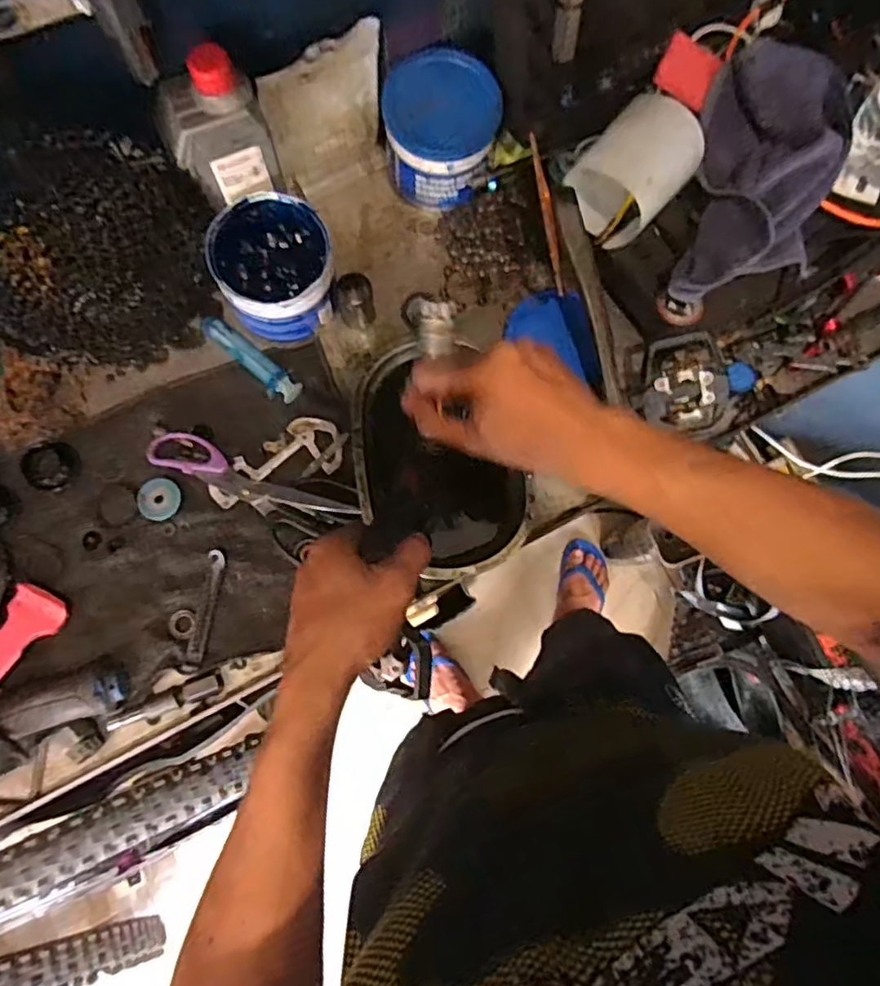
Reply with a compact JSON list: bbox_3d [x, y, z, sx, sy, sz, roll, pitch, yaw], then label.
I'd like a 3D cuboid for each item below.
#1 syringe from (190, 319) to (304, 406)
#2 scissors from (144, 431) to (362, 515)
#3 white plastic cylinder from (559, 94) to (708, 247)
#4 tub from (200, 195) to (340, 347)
[{"bbox_3d":[-0.182,-0.128,0.591,0.121,0.018,0.027,37,81,4],"label":"syringe"},{"bbox_3d":[-0.166,-0.011,0.563,0.190,0.014,0.035,21,80,2],"label":"scissors"},{"bbox_3d":[0.175,-0.287,0.560,0.084,0.069,0.111,41,81,5],"label":"white plastic cylinder"},{"bbox_3d":[-0.143,-0.196,0.564,0.097,0.087,0.109,-17,81,-5],"label":"tub"}]

